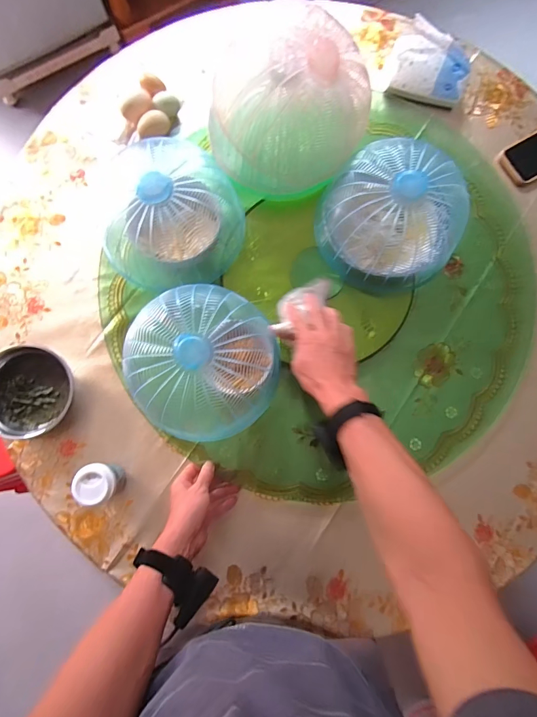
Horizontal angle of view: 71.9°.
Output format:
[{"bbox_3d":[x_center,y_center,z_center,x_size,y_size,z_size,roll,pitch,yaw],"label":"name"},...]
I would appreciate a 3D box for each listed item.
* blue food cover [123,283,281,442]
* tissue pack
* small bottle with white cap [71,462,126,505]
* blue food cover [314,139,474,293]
[{"bbox_3d":[-0.096,0.007,0.572,0.216,0.128,0.223,-19,82,-4],"label":"blue food cover"},{"bbox_3d":[0.306,-0.557,0.701,0.139,0.066,0.113,7,81,0],"label":"tissue pack"},{"bbox_3d":[-0.256,0.187,0.571,0.058,0.080,0.056,0,81,-1],"label":"small bottle with white cap"},{"bbox_3d":[0.199,-0.229,0.607,0.223,0.128,0.225,-19,82,-4],"label":"blue food cover"}]

